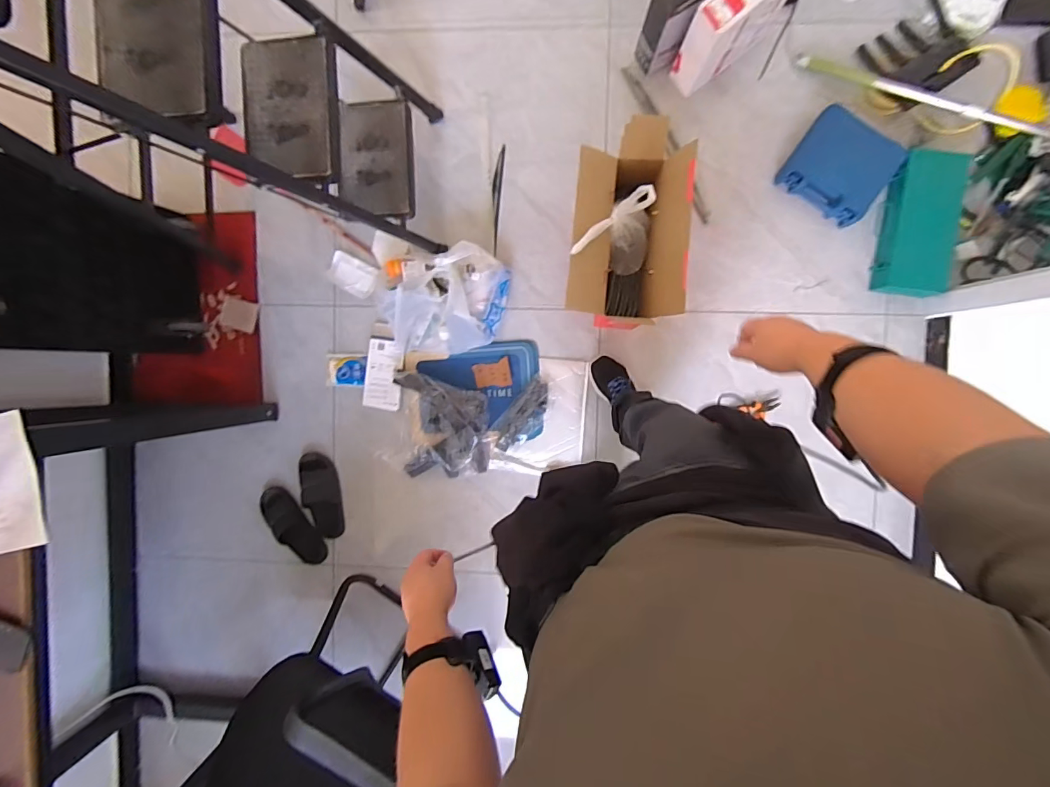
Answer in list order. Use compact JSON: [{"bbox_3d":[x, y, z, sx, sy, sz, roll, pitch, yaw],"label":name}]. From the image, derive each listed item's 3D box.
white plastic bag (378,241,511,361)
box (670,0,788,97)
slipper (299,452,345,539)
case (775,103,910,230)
[{"bbox_3d":[-0.212,-0.247,1.305,0.367,0.134,0.282,-37,90,4],"label":"white plastic bag"},{"bbox_3d":[0.511,-0.906,1.131,0.247,0.242,0.086,-34,90,4],"label":"box"},{"bbox_3d":[-0.604,0.303,1.387,0.112,0.082,0.258,-10,92,4],"label":"slipper"},{"bbox_3d":[0.834,-0.602,1.222,0.248,0.068,0.230,34,94,1],"label":"case"}]

